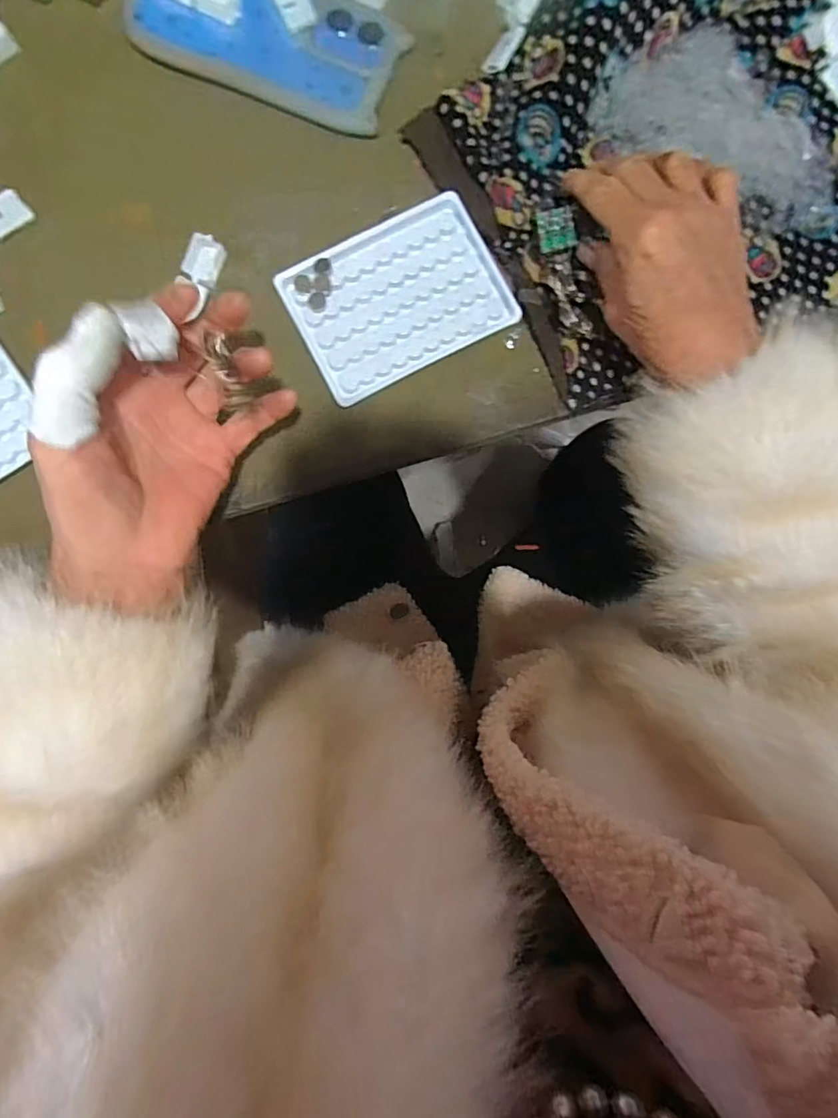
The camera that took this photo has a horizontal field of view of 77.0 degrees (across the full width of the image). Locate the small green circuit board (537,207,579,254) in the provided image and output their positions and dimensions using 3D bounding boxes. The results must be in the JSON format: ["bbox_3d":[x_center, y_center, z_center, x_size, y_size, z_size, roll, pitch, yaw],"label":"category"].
[{"bbox_3d":[0.085,-0.203,0.325,0.022,0.004,0.022,-15,111,0],"label":"small green circuit board"}]

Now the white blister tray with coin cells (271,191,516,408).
[{"bbox_3d":[-0.013,-0.167,0.337,0.130,0.007,0.094,-27,91,-2],"label":"white blister tray with coin cells"}]

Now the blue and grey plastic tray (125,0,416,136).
[{"bbox_3d":[-0.098,-0.344,0.342,0.170,0.014,0.089,21,89,-2],"label":"blue and grey plastic tray"}]

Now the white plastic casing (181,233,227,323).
[{"bbox_3d":[-0.136,-0.188,0.334,0.018,0.013,0.029,22,89,-2],"label":"white plastic casing"}]

